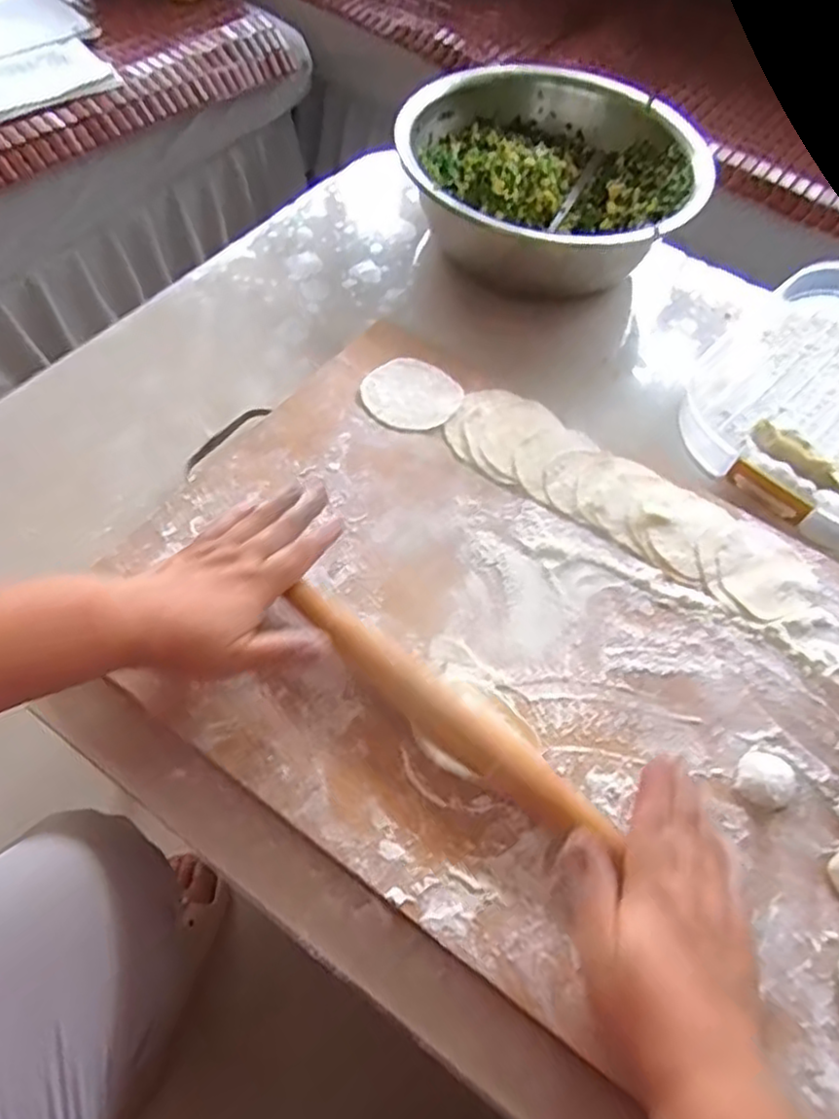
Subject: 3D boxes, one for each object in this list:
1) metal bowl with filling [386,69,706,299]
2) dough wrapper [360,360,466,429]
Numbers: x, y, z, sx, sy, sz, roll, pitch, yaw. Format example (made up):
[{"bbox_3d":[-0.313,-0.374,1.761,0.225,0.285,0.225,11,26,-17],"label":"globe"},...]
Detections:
[{"bbox_3d":[0.120,-0.346,0.666,0.243,0.124,0.259,2,59,-4],"label":"metal bowl with filling"},{"bbox_3d":[-0.006,-0.130,0.550,0.070,0.008,0.071,2,59,-4],"label":"dough wrapper"}]

